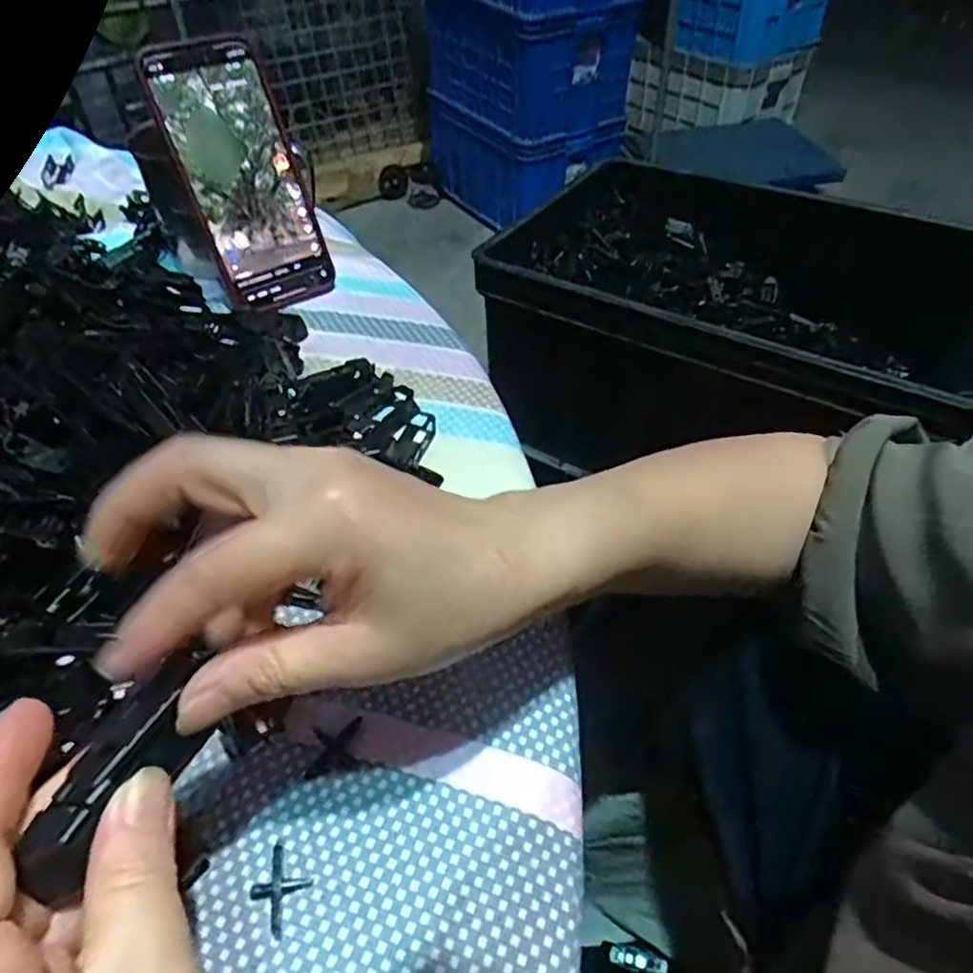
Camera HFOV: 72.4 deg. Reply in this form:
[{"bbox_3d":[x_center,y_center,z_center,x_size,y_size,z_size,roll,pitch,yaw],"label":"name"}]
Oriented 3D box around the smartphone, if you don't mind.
[{"bbox_3d":[-0.159,-0.201,0.436,0.073,0.158,0.010,-29,26,-24],"label":"smartphone"}]

